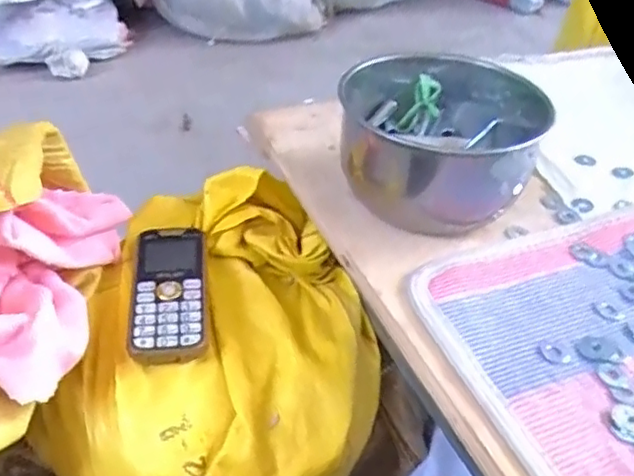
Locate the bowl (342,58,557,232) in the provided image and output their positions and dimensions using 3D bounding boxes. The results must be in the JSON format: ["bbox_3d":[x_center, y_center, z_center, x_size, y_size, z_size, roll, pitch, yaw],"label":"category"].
[{"bbox_3d":[0.112,-0.082,0.534,0.148,0.088,0.165,-16,43,-23],"label":"bowl"}]

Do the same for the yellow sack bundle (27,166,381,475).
[{"bbox_3d":[-0.067,0.093,0.520,0.242,0.134,0.299,14,42,12],"label":"yellow sack bundle"}]

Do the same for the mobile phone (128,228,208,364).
[{"bbox_3d":[-0.117,0.041,0.496,0.057,0.012,0.125,-2,47,-10],"label":"mobile phone"}]

